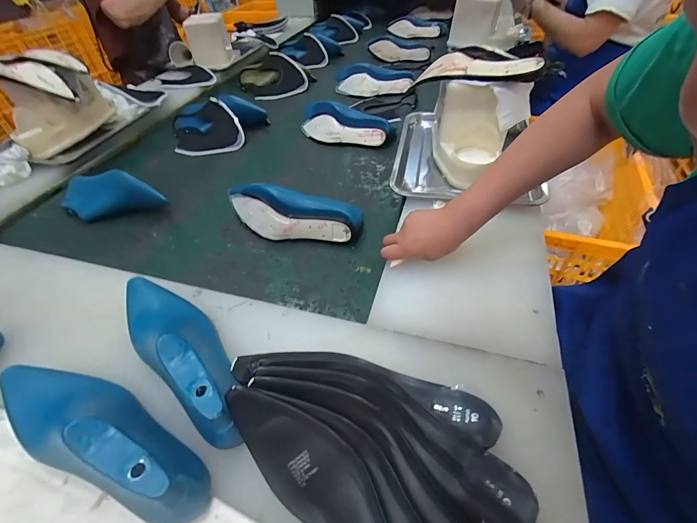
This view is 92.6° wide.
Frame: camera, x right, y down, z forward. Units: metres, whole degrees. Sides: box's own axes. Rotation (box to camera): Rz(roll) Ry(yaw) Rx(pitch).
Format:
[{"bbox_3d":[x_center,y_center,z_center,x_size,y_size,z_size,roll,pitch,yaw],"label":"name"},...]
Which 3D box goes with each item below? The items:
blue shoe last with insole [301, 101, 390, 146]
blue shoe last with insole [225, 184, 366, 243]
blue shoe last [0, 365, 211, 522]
[{"bbox_3d":[-0.014,-0.390,0.945,0.283,0.077,0.098,15,48,18],"label":"blue shoe last with insole"},{"bbox_3d":[-0.112,-0.098,0.655,0.275,0.073,0.089,6,45,10],"label":"blue shoe last with insole"},{"bbox_3d":[-0.263,0.160,0.338,0.298,0.098,0.078,15,48,18],"label":"blue shoe last"}]

